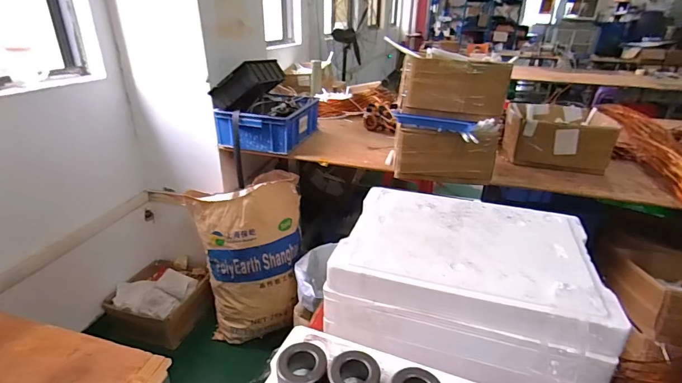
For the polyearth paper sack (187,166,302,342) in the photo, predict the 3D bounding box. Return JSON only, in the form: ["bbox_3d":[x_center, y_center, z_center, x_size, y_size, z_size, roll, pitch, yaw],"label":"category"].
[{"bbox_3d":[-0.369,0.261,1.537,0.408,0.600,0.311,-4,26,-11],"label":"polyearth paper sack"}]

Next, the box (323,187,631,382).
[{"bbox_3d":[0.193,0.132,0.611,0.377,0.118,0.313,10,27,18],"label":"box"}]

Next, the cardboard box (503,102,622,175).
[{"bbox_3d":[0.819,-0.217,1.452,0.345,0.175,0.340,11,27,19],"label":"cardboard box"}]

